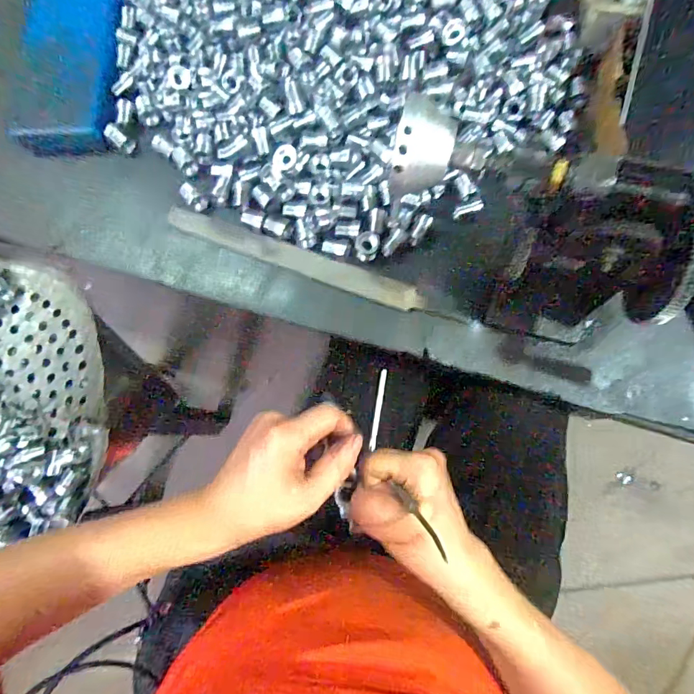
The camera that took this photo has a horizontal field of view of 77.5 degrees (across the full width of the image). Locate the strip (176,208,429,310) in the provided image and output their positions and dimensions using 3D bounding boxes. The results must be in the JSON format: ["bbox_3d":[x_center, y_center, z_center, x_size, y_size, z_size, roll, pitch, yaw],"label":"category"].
[{"bbox_3d":[-0.052,-0.085,0.408,0.252,0.009,0.023,20,80,6],"label":"strip"}]

